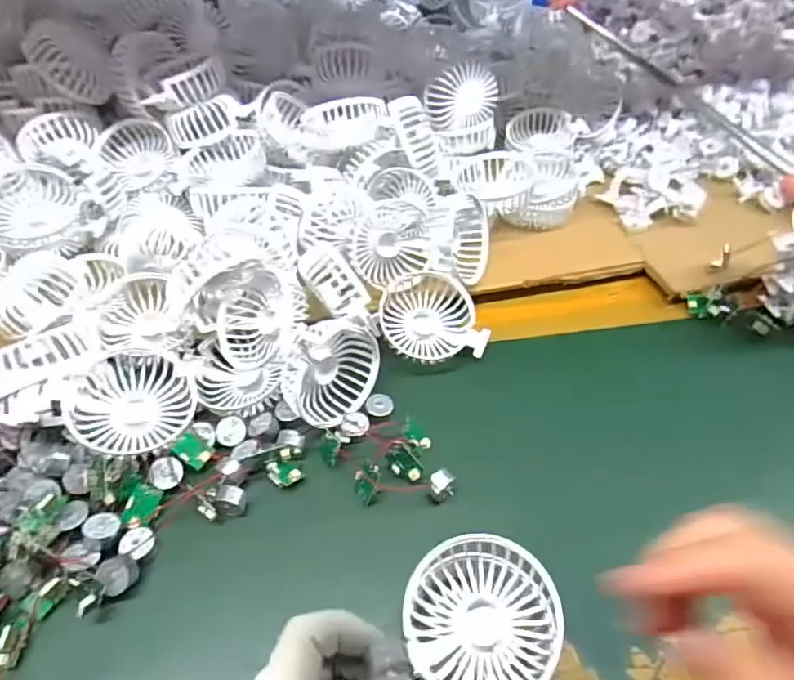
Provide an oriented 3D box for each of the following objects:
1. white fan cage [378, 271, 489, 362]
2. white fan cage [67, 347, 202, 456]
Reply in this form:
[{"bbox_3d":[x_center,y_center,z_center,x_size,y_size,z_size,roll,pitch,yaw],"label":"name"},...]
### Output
[{"bbox_3d":[0.031,-0.025,0.505,0.094,0.030,0.094,-5,65,-9],"label":"white fan cage"},{"bbox_3d":[-0.206,0.046,0.410,0.084,0.037,0.086,-2,54,-32],"label":"white fan cage"}]

